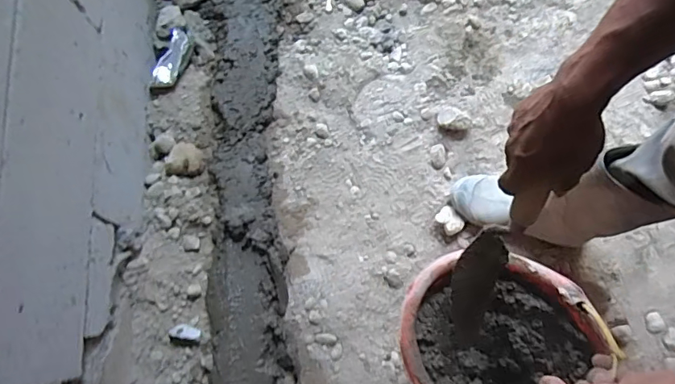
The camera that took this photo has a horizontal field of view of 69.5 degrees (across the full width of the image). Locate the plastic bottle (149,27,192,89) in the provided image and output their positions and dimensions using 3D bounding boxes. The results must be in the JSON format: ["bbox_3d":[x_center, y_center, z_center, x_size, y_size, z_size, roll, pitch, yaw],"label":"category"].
[{"bbox_3d":[-0.343,-0.276,1.016,0.048,0.035,0.145,15,76,2],"label":"plastic bottle"}]

